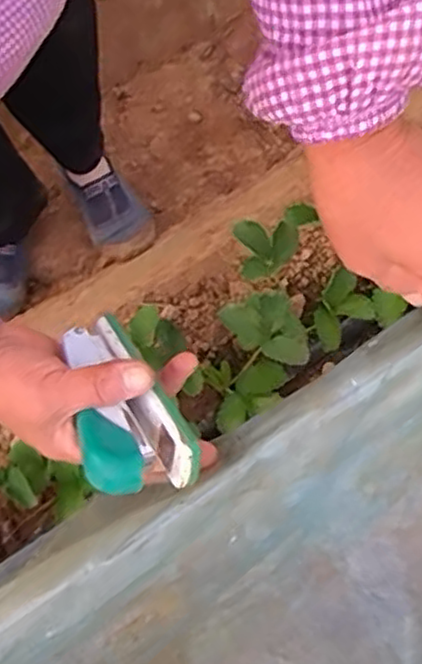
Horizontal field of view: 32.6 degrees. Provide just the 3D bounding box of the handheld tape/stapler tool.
[{"bbox_3d":[-0.053,0.040,0.419,0.055,0.032,0.119,-22,50,-6],"label":"handheld tape/stapler tool"}]

